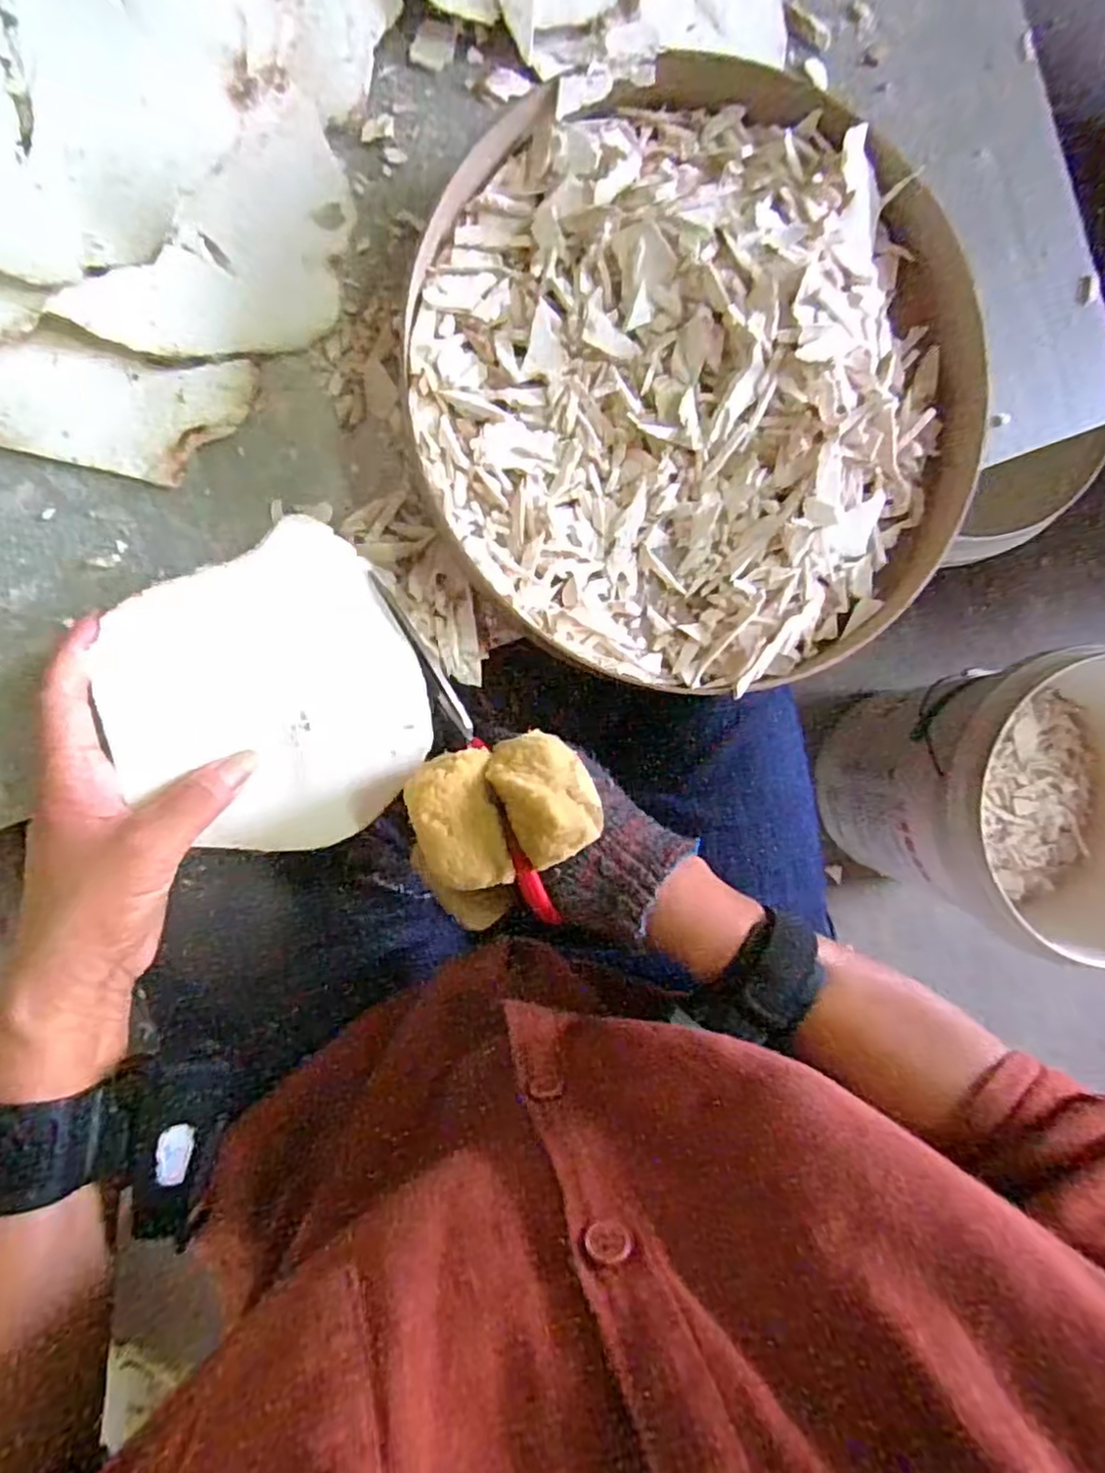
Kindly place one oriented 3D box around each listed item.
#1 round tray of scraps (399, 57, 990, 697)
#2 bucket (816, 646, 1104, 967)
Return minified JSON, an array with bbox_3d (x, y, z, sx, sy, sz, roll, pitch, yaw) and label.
[{"bbox_3d":[0.082,-0.178,0.372,0.295,0.070,0.297,0,91,-5],"label":"round tray of scraps"},{"bbox_3d":[0.503,0.062,0.777,0.268,0.326,0.279,0,91,-5],"label":"bucket"}]

